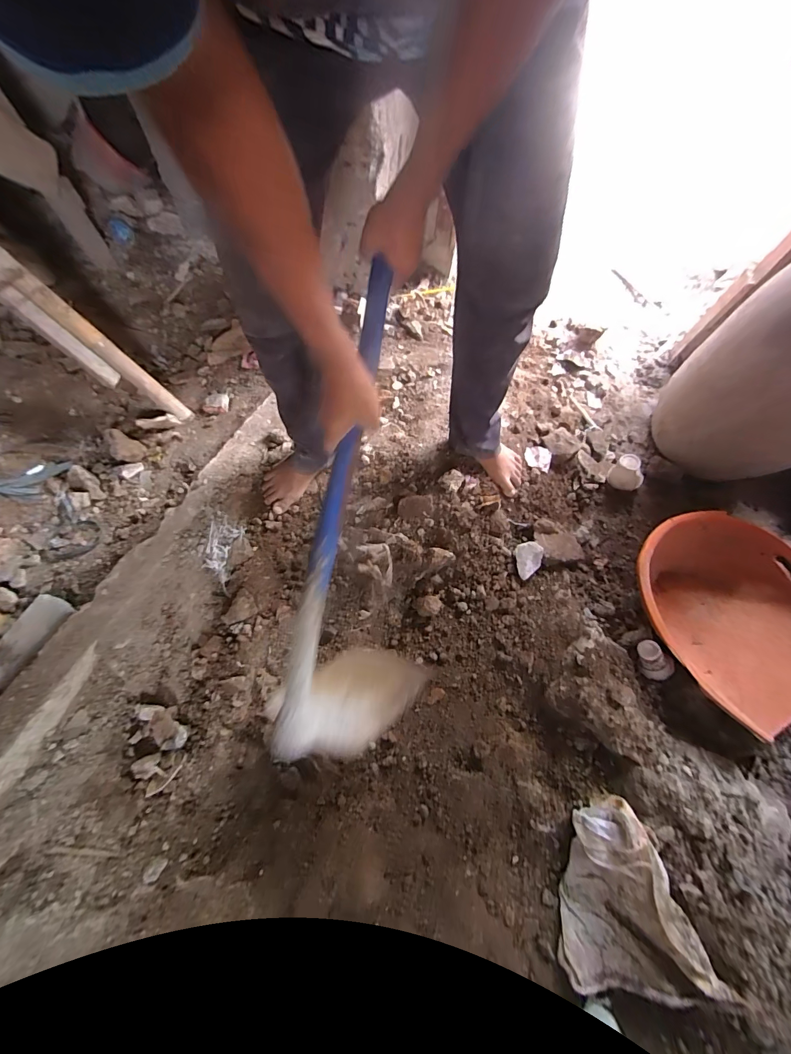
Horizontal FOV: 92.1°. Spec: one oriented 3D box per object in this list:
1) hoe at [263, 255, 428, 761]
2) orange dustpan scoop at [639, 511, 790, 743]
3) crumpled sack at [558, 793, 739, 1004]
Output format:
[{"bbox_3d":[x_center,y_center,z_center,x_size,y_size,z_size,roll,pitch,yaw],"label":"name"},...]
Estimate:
[{"bbox_3d":[-0.025,-0.023,0.541,0.170,0.221,0.630,7,98,0],"label":"hoe"},{"bbox_3d":[0.758,0.189,0.894,0.421,0.185,0.436,-15,70,-8],"label":"orange dustpan scoop"},{"bbox_3d":[0.374,0.651,0.658,0.204,0.125,0.262,-15,70,-8],"label":"crumpled sack"}]

